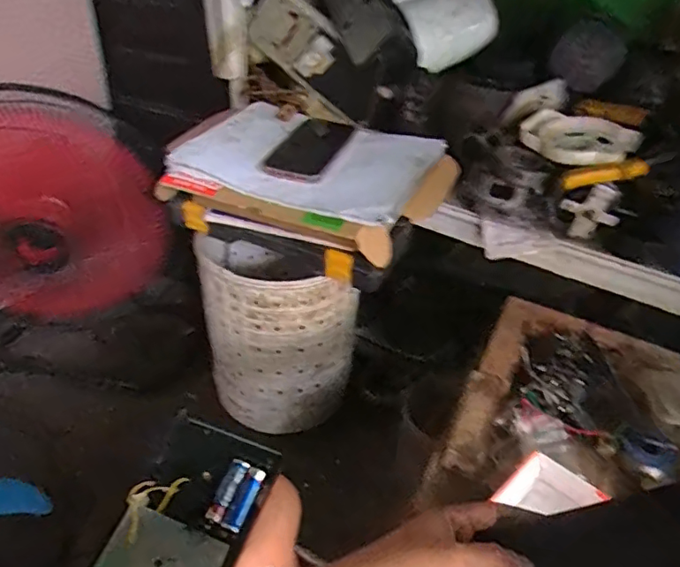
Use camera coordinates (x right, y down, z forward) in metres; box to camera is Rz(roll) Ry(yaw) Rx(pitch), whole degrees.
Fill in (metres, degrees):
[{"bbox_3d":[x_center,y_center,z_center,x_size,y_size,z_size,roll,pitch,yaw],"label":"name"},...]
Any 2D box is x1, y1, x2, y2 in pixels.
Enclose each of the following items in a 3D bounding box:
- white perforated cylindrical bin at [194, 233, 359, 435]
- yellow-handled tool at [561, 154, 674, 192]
[{"bbox_3d":[-0.111,0.057,0.936,0.226,0.336,0.248,-9,40,-16],"label":"white perforated cylindrical bin"},{"bbox_3d":[0.375,-0.151,0.742,0.148,0.026,0.023,-11,39,3],"label":"yellow-handled tool"}]

